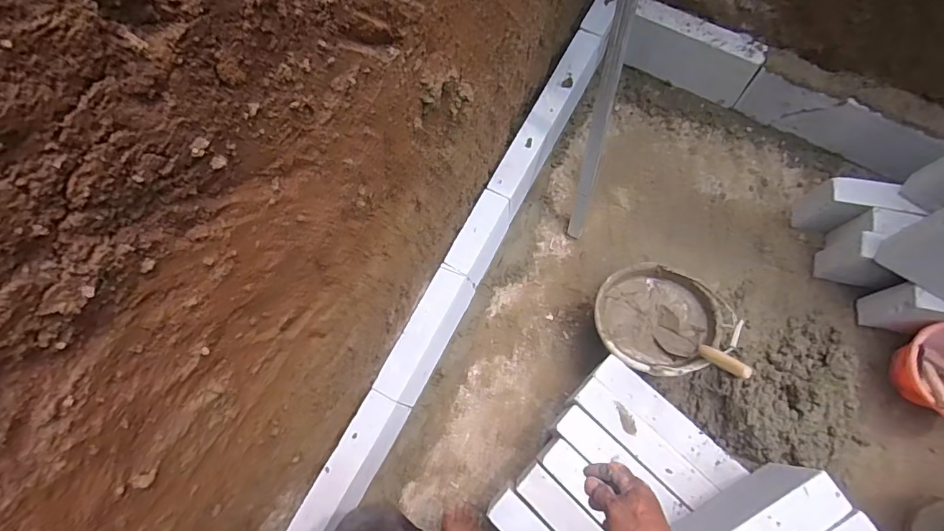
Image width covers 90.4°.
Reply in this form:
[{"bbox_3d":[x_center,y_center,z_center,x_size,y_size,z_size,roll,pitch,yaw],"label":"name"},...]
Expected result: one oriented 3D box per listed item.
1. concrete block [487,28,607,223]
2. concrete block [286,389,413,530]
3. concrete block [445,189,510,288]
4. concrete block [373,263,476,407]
[{"bbox_3d":[0.224,-0.426,1.414,0.081,0.185,0.600,28,75,10],"label":"concrete block"},{"bbox_3d":[-0.334,0.584,1.107,0.108,0.188,0.572,26,74,10],"label":"concrete block"},{"bbox_3d":[0.021,-0.062,1.334,0.084,0.212,0.233,26,74,10],"label":"concrete block"},{"bbox_3d":[-0.119,0.192,1.268,0.091,0.198,0.358,25,74,10],"label":"concrete block"}]

